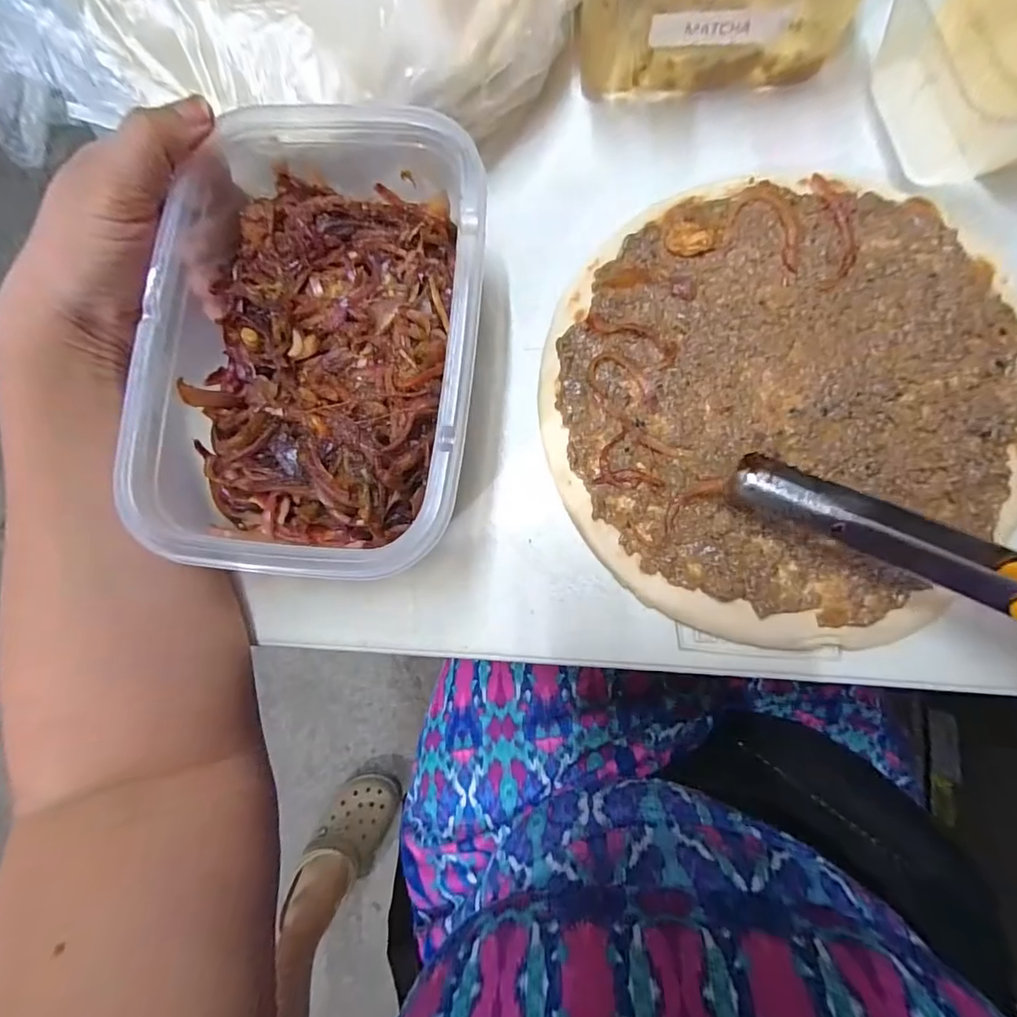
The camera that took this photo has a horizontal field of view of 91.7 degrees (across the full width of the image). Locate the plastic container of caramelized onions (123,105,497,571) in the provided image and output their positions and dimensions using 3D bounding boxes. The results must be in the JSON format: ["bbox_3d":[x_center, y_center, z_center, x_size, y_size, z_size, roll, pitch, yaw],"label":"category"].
[{"bbox_3d":[-0.078,-0.077,0.219,0.133,0.047,0.203,5,83,7],"label":"plastic container of caramelized onions"}]

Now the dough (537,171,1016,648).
[{"bbox_3d":[0.134,-0.055,0.244,0.224,0.009,0.229,-1,83,6],"label":"dough"}]

